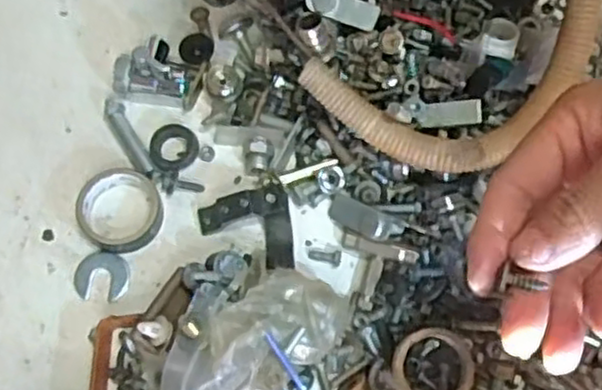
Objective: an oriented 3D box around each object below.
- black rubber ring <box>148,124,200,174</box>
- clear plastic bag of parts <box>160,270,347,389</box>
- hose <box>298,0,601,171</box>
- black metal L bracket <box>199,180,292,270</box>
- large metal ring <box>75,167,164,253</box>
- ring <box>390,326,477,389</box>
[{"bbox_3d":[-0.088,-0.033,0.488,0.034,0.009,0.034,0,69,-1],"label":"black rubber ring"},{"bbox_3d":[-0.024,0.095,0.410,0.122,0.053,0.074,-33,73,-13],"label":"clear plastic bag of parts"},{"bbox_3d":[0.101,-0.068,0.425,0.182,0.019,0.098,-23,91,17],"label":"hose"},{"bbox_3d":[-0.035,0.022,0.453,0.057,0.026,0.054,-8,69,-4],"label":"black metal L bracket"},{"bbox_3d":[-0.118,0.009,0.467,0.056,0.009,0.056,0,69,-1],"label":"large metal ring"},{"bbox_3d":[0.078,0.102,0.418,0.047,0.013,0.047,0,69,-1],"label":"ring"}]

